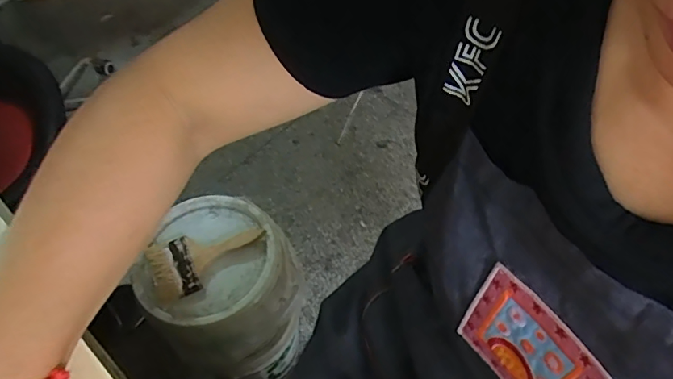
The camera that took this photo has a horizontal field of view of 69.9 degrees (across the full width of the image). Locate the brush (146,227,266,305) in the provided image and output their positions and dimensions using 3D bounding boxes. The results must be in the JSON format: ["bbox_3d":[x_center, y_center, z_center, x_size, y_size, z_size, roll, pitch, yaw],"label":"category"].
[{"bbox_3d":[-0.220,0.110,0.829,0.192,0.020,0.110,-24,56,-13],"label":"brush"}]

